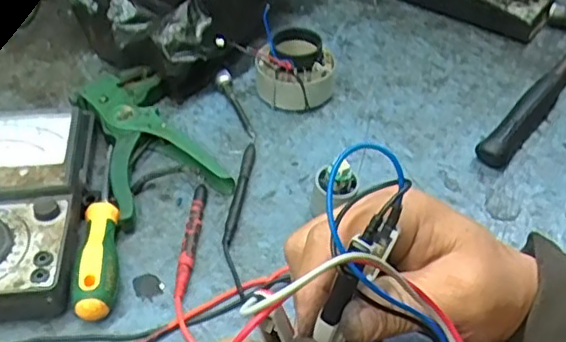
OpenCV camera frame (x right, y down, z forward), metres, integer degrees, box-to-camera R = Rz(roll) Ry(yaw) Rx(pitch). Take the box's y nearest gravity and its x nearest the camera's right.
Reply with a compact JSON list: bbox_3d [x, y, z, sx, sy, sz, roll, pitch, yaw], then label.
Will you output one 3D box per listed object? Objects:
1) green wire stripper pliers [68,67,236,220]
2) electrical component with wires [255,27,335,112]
[{"bbox_3d":[-0.111,-0.028,0.510,0.080,0.022,0.159,-21,48,-20],"label":"green wire stripper pliers"},{"bbox_3d":[0.013,-0.086,0.544,0.055,0.055,0.058,0,44,0],"label":"electrical component with wires"}]

